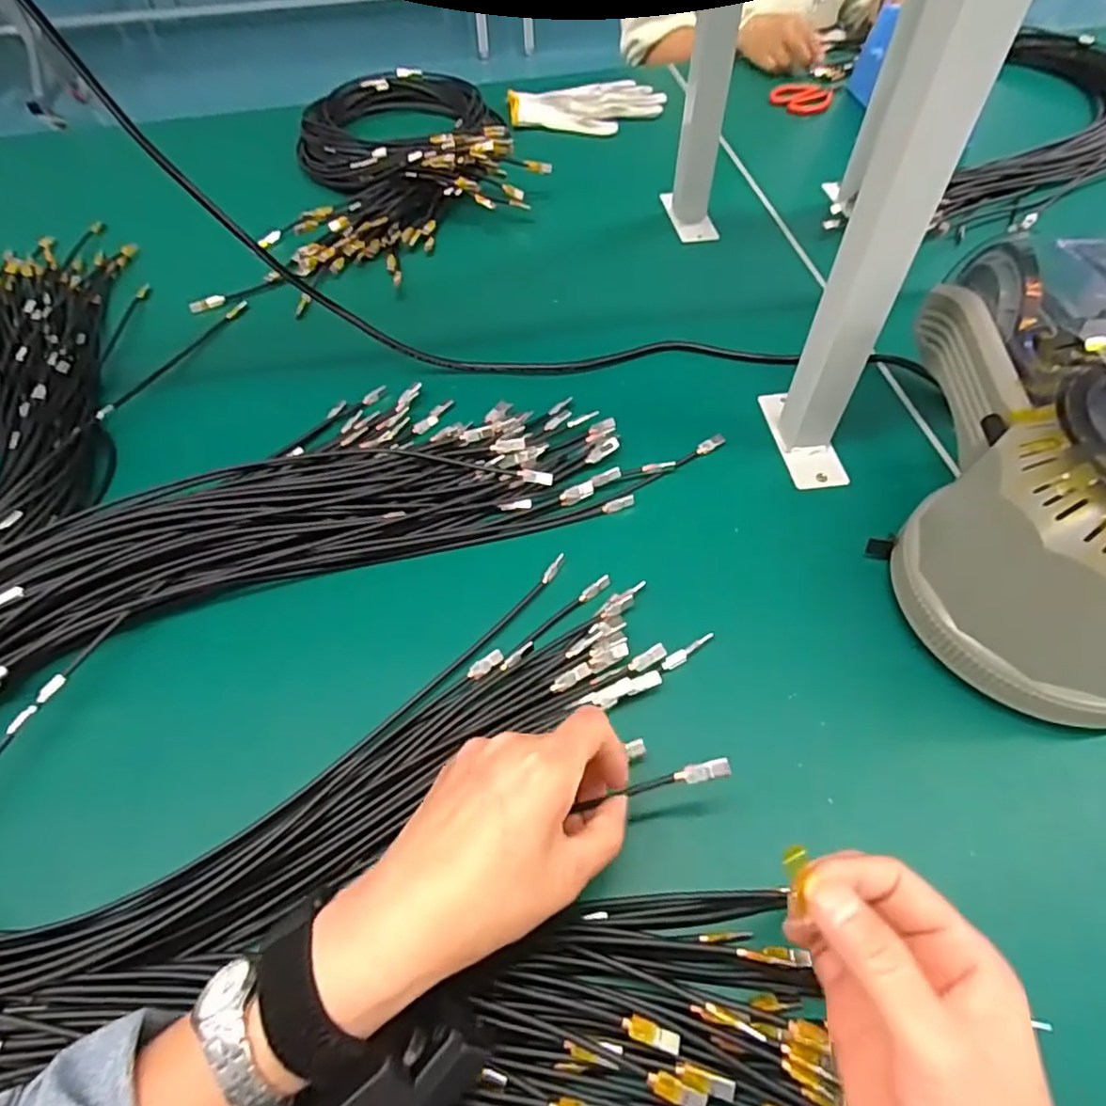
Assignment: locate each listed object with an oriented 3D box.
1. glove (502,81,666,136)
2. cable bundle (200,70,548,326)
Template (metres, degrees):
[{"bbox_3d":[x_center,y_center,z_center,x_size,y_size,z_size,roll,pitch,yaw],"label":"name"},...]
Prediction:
[{"bbox_3d":[0.044,-0.578,0.834,0.194,0.023,0.119,-12,56,-5],"label":"glove"},{"bbox_3d":[-0.165,-0.446,0.725,0.307,0.066,0.504,5,56,6],"label":"cable bundle"}]

